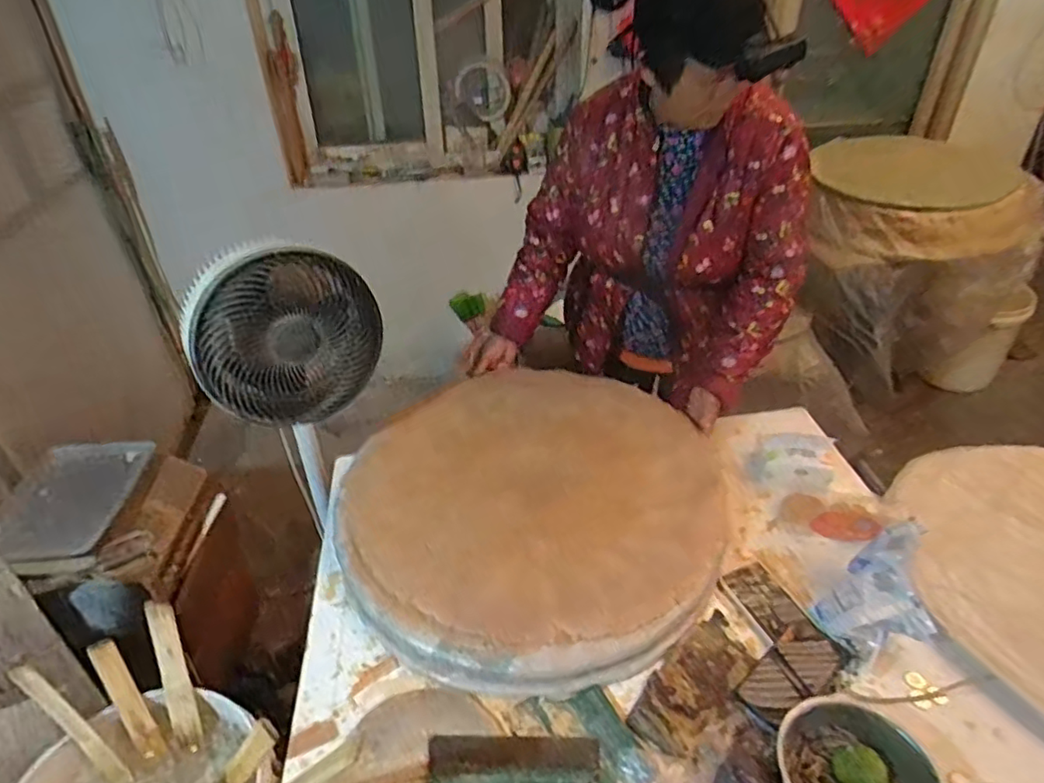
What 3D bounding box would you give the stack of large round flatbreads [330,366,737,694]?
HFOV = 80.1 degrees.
[{"bbox_3d":[0.031,0.162,1.033,0.614,0.070,0.658,10,37,16],"label":"stack of large round flatbreads"}]

